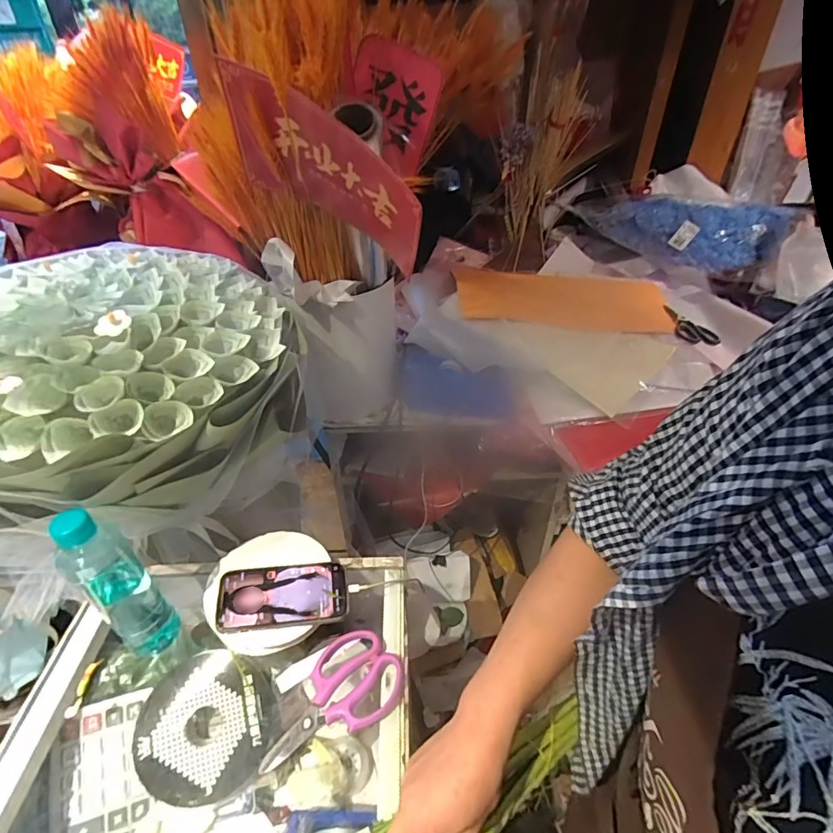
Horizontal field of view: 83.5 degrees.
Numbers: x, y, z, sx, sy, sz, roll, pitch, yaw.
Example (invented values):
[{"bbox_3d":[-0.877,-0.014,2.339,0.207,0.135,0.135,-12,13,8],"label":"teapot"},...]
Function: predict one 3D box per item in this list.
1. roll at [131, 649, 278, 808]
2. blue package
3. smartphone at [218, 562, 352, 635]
[{"bbox_3d":[-0.237,0.353,0.539,0.149,0.043,0.146,2,66,-5],"label":"roll"},{"bbox_3d":[0.648,-0.470,1.189,0.483,0.140,0.096,18,41,21],"label":"blue package"},{"bbox_3d":[-0.157,0.211,0.555,0.145,0.008,0.072,-2,46,-13],"label":"smartphone"}]

